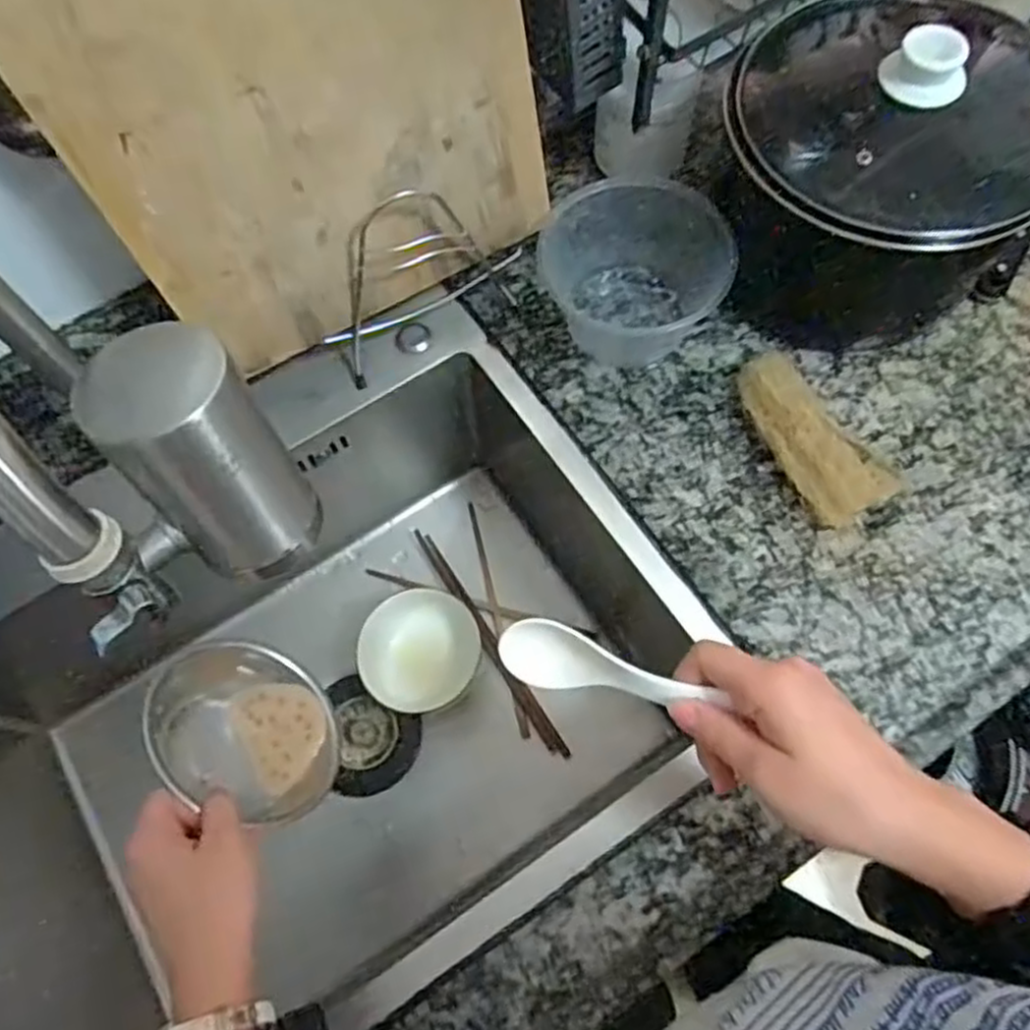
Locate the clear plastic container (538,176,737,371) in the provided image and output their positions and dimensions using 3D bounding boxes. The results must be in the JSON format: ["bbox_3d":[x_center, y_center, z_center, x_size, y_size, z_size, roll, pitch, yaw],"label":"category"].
[{"bbox_3d":[0.093,-0.201,0.614,0.141,0.071,0.126,-40,71,-13],"label":"clear plastic container"}]

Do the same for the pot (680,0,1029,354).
[{"bbox_3d":[0.265,-0.269,0.567,0.217,0.179,0.217,-1,67,2],"label":"pot"}]

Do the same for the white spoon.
[{"bbox_3d":[0.048,0.083,0.412,0.125,0.020,0.030,9,66,34],"label":"white spoon"}]

